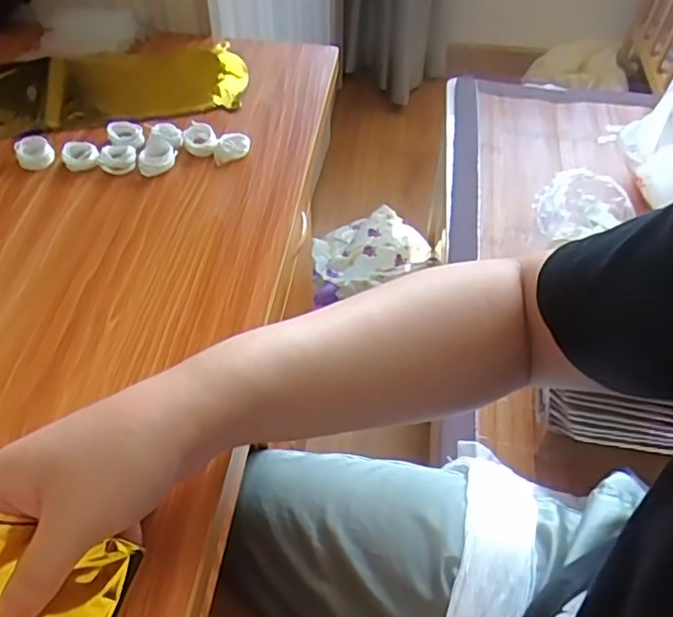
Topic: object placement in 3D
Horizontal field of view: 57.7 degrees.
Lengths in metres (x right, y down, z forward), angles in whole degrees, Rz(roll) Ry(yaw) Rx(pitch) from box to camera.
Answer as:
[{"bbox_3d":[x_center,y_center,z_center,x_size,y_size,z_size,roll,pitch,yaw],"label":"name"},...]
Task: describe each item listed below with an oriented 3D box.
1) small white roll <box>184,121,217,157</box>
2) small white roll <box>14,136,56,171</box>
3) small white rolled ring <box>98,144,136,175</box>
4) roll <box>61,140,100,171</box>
[{"bbox_3d":[-0.117,-0.146,0.524,0.027,0.013,0.035,-11,51,-12],"label":"small white roll"},{"bbox_3d":[-0.250,-0.130,0.507,0.028,0.013,0.028,1,49,-1],"label":"small white roll"},{"bbox_3d":[-0.181,-0.125,0.506,0.029,0.007,0.032,-11,51,-12],"label":"small white rolled ring"},{"bbox_3d":[-0.211,-0.126,0.505,0.028,0.013,0.028,1,49,-1],"label":"roll"}]

